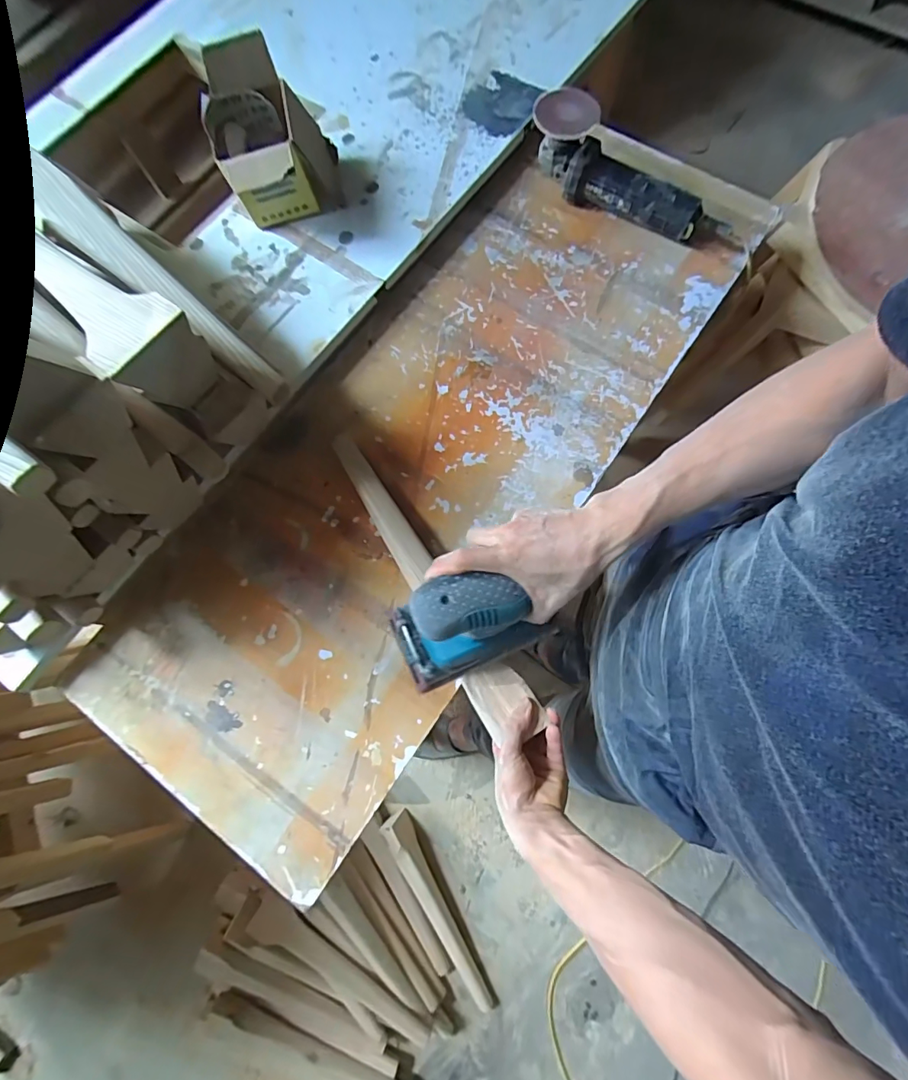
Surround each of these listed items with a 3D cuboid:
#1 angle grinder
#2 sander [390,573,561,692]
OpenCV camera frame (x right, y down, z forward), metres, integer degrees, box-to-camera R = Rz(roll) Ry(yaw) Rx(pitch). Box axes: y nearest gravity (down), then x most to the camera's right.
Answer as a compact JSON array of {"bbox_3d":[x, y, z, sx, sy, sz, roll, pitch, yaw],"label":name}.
[{"bbox_3d":[0.247,-0.566,0.724,0.299,0.099,0.088,34,79,-3],"label":"angle grinder"},{"bbox_3d":[0.008,0.089,0.471,0.141,0.132,0.090,-22,76,-4],"label":"sander"}]

